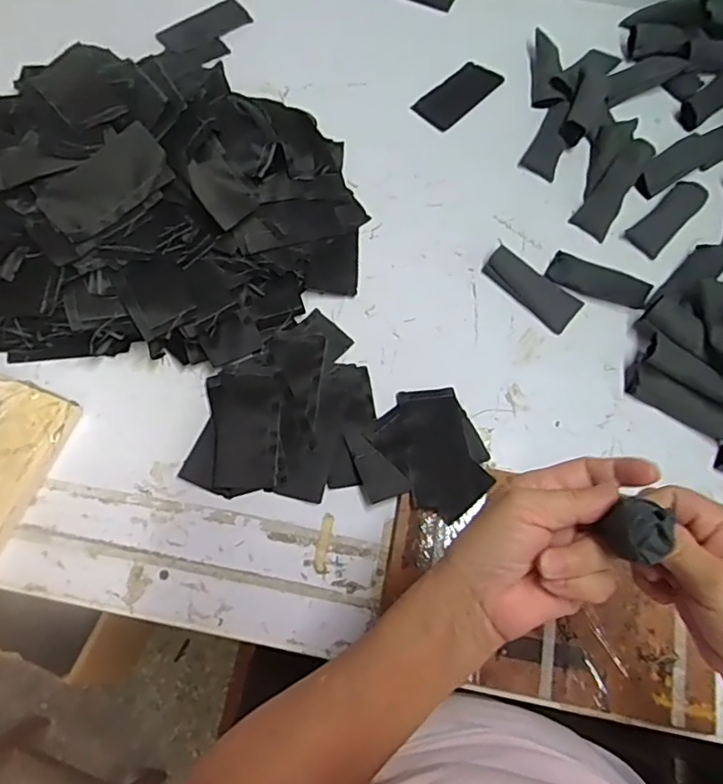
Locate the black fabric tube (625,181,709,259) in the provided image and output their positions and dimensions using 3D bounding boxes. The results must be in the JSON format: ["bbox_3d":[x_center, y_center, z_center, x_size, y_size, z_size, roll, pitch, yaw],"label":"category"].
[{"bbox_3d":[0.333,-0.189,0.633,0.096,0.011,0.039,-43,76,-7],"label":"black fabric tube"}]

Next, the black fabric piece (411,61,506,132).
[{"bbox_3d":[0.115,-0.359,0.709,0.056,0.005,0.113,41,72,14],"label":"black fabric piece"}]

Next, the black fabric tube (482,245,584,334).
[{"bbox_3d":[0.174,-0.108,0.605,0.103,0.016,0.040,43,73,14],"label":"black fabric tube"}]

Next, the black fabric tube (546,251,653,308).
[{"bbox_3d":[0.241,-0.115,0.598,0.099,0.028,0.033,33,71,11],"label":"black fabric tube"}]

